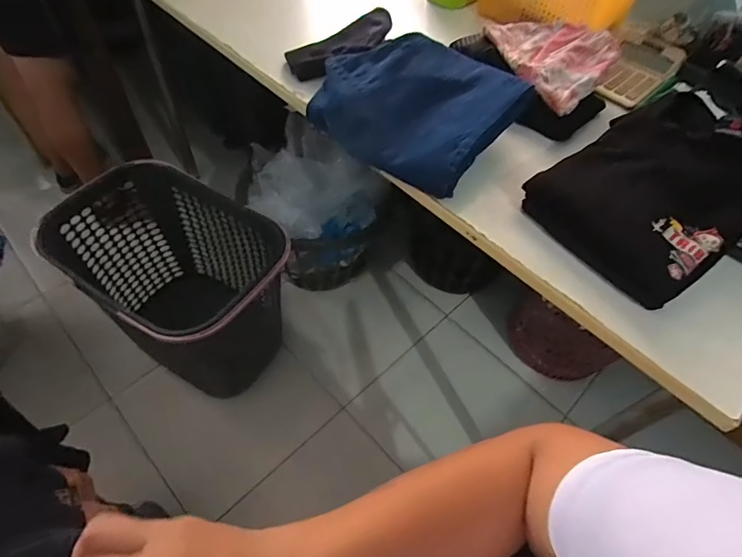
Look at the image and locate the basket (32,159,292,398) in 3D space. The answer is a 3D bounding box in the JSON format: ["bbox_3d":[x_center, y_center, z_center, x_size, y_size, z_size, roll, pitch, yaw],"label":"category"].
[{"bbox_3d":[-0.418,0.022,0.990,0.447,0.368,0.307,31,57,16],"label":"basket"}]

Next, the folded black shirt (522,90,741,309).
[{"bbox_3d":[0.334,-0.104,0.523,0.250,0.053,0.194,-37,67,-13],"label":"folded black shirt"}]

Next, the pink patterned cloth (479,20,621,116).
[{"bbox_3d":[0.265,-0.335,0.651,0.138,0.048,0.177,-34,64,-26],"label":"pink patterned cloth"}]

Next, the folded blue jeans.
[{"bbox_3d":[0.064,-0.231,0.580,0.231,0.063,0.208,31,57,16],"label":"folded blue jeans"}]

